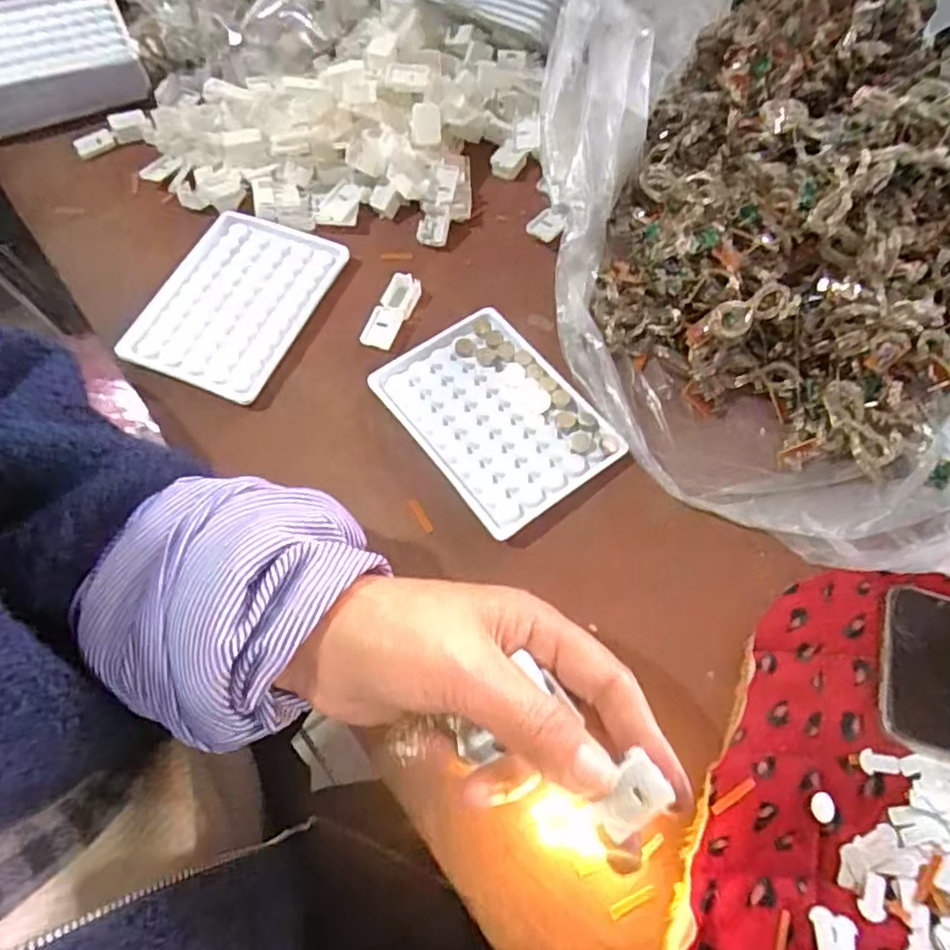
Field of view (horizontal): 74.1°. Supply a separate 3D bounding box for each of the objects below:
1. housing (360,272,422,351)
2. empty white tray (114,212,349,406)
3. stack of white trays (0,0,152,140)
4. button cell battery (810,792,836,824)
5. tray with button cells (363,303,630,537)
[{"bbox_3d":[-0.053,-0.105,0.403,0.020,0.009,0.057,16,65,8],"label":"housing"},{"bbox_3d":[-0.152,-0.112,0.405,0.100,0.008,0.130,20,66,10],"label":"empty white tray"},{"bbox_3d":[-0.336,-0.324,0.491,0.135,0.039,0.104,-24,66,-11],"label":"stack of white trays"},{"bbox_3d":[0.154,0.147,0.279,0.010,0.004,0.012,-15,65,-7],"label":"button cell battery"},{"bbox_3d":[0.010,-0.035,0.369,0.092,0.010,0.130,-34,68,-15],"label":"tray with button cells"}]

